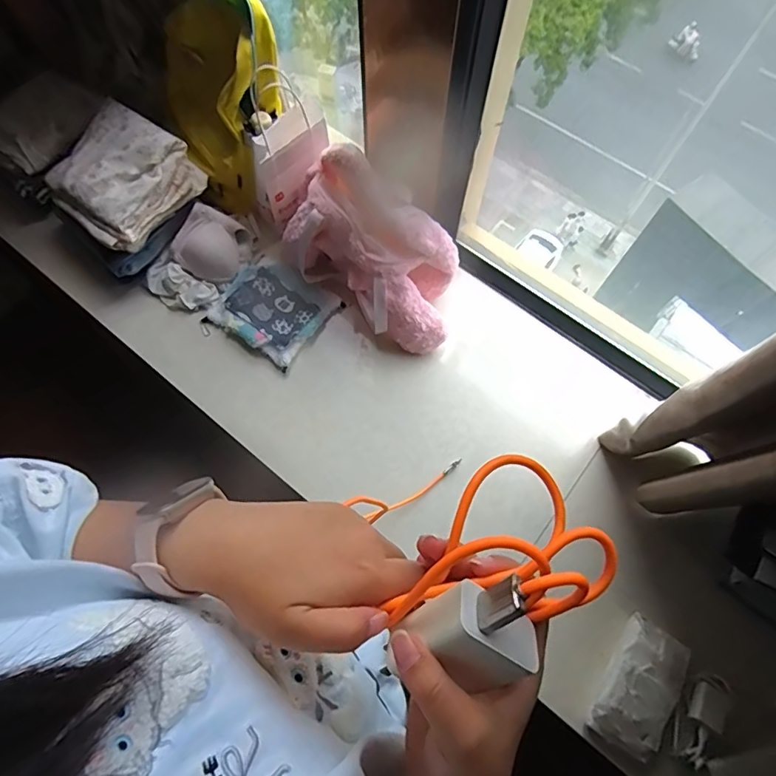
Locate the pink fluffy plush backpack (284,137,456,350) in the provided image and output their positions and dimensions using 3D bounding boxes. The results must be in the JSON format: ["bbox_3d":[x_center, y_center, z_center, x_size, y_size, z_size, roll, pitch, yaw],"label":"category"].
[{"bbox_3d":[-0.025,-0.258,0.974,0.371,0.225,0.182,38,75,13],"label":"pink fluffy plush backpack"}]

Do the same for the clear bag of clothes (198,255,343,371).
[{"bbox_3d":[-0.242,-0.169,1.050,0.214,0.031,0.196,39,75,13],"label":"clear bag of clothes"}]

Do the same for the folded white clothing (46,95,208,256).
[{"bbox_3d":[-0.556,-0.437,1.010,0.261,0.095,0.241,37,75,12],"label":"folded white clothing"}]

